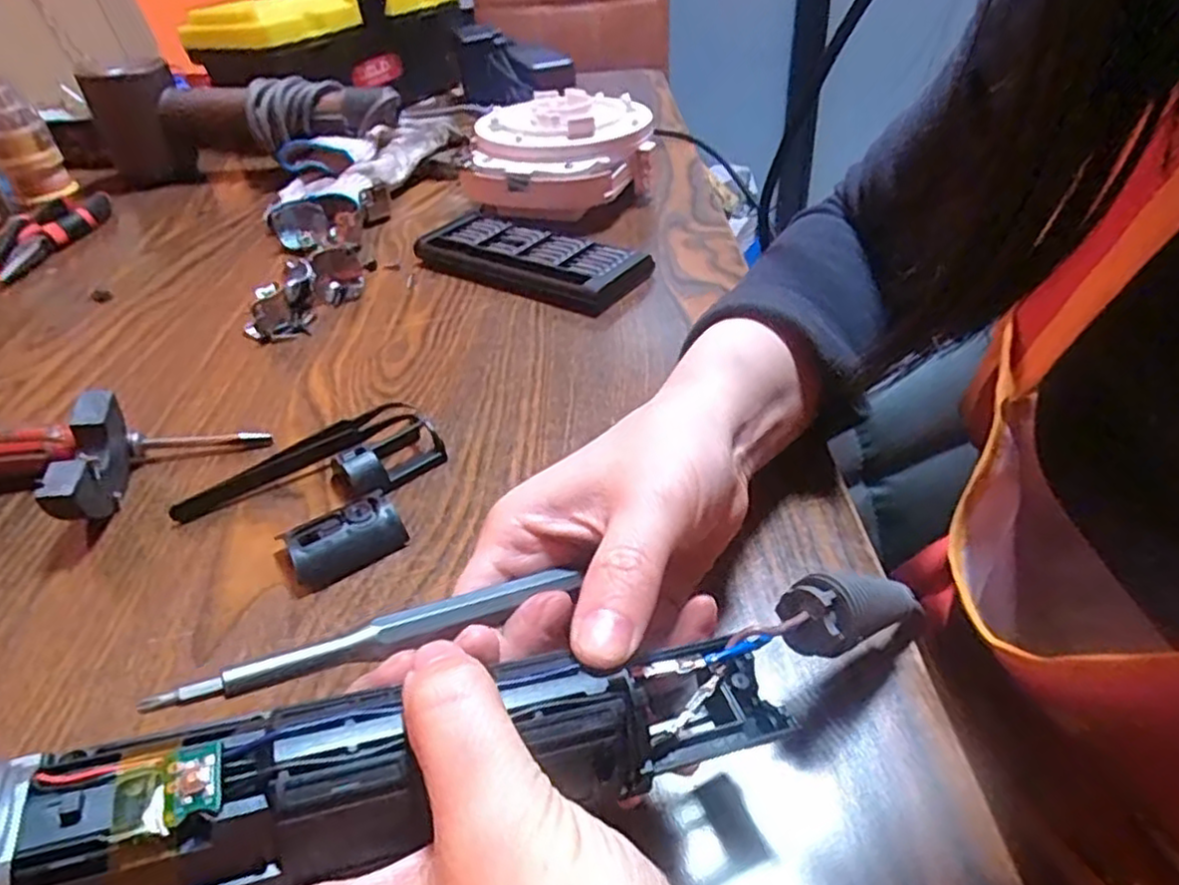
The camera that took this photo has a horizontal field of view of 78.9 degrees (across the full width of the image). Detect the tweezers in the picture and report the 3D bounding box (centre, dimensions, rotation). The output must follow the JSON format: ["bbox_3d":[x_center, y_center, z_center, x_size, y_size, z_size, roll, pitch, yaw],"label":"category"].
[{"bbox_3d":[-0.132,0.007,0.328,0.111,0.013,0.012,-27,44,-28],"label":"tweezers"}]

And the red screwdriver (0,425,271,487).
[{"bbox_3d":[-0.226,0.002,0.331,0.138,0.021,0.023,-5,38,-3],"label":"red screwdriver"}]

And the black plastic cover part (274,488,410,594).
[{"bbox_3d":[-0.097,0.038,0.286,0.043,0.014,0.028,-26,43,-27],"label":"black plastic cover part"}]

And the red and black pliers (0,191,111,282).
[{"bbox_3d":[-0.433,-0.153,0.547,0.037,0.027,0.202,3,38,7],"label":"red and black pliers"}]

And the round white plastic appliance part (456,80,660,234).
[{"bbox_3d":[-0.016,-0.225,0.561,0.115,0.062,0.144,21,44,28],"label":"round white plastic appliance part"}]

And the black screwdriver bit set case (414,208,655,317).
[{"bbox_3d":[-0.039,-0.122,0.480,0.160,0.021,0.074,18,42,25],"label":"black screwdriver bit set case"}]

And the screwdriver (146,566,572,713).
[{"bbox_3d":[-0.050,0.047,0.176,0.101,0.005,0.007,-11,36,-32],"label":"screwdriver"}]

